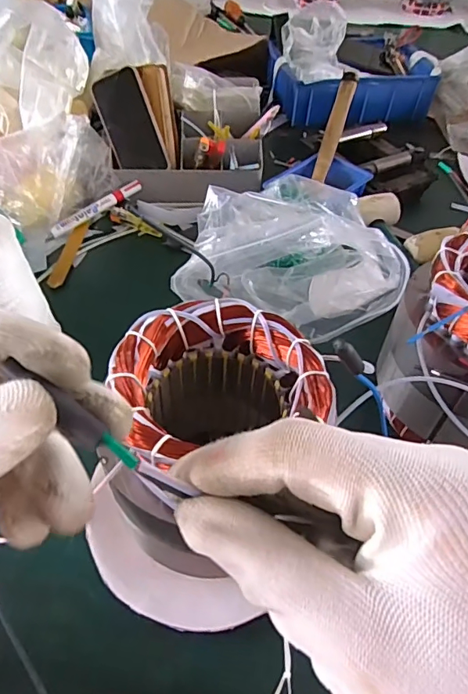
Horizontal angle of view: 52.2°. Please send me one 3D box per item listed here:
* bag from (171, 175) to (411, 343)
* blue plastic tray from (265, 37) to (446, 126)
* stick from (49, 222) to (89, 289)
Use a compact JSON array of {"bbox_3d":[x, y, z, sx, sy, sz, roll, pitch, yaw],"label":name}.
[{"bbox_3d":[0.077,-0.119,0.578,0.236,0.112,0.206,18,52,12],"label":"bag"},{"bbox_3d":[0.232,-0.534,0.960,0.308,0.080,0.206,-12,52,-12],"label":"blue plastic tray"},{"bbox_3d":[-0.221,-0.124,0.641,0.020,0.009,0.121,12,51,-7],"label":"stick"}]

